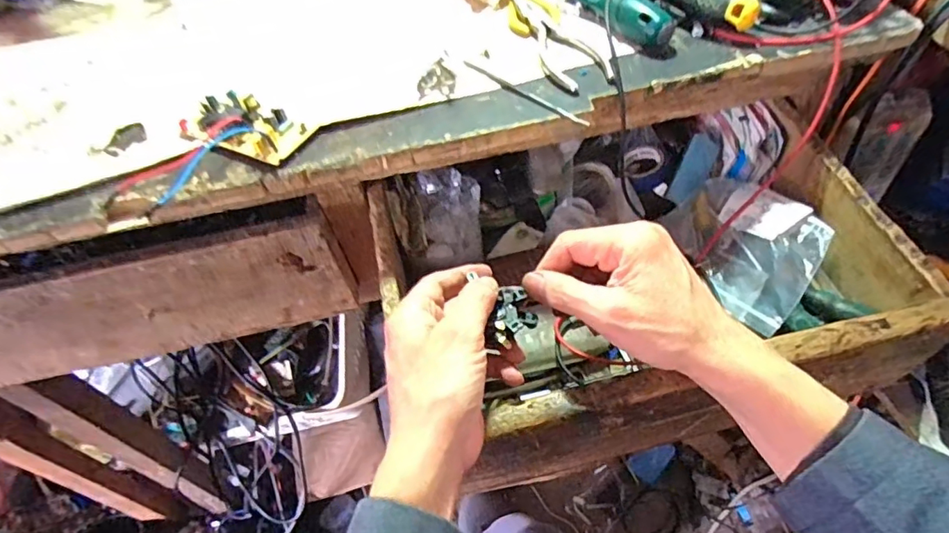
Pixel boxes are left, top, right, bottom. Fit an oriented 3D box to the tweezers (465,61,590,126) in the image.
[{"bbox_3d":[0.036,-0.133,0.411,0.008,0.004,0.123,-40,58,-23],"label":"tweezers"}]

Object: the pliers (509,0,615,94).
[{"bbox_3d":[0.063,-0.194,0.447,0.046,0.012,0.151,-16,52,-7],"label":"pliers"}]

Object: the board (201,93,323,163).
[{"bbox_3d":[-0.173,-0.106,0.406,0.094,0.021,0.052,23,57,22],"label":"board"}]

